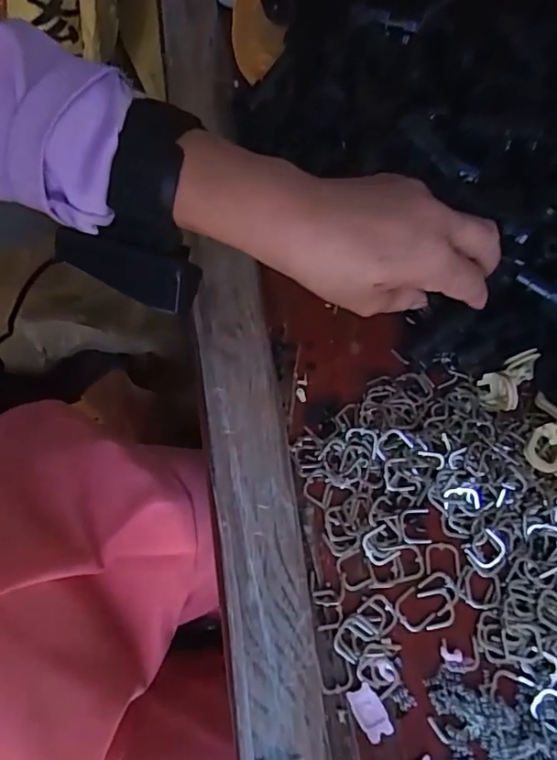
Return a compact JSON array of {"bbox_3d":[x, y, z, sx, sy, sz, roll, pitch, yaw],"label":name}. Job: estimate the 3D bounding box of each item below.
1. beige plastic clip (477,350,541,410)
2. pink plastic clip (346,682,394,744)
[{"bbox_3d":[0.140,0.000,0.325,0.042,0.016,0.024,-39,75,-16],"label":"beige plastic clip"},{"bbox_3d":[0.044,0.161,0.261,0.014,0.004,0.024,-29,73,-13],"label":"pink plastic clip"}]

